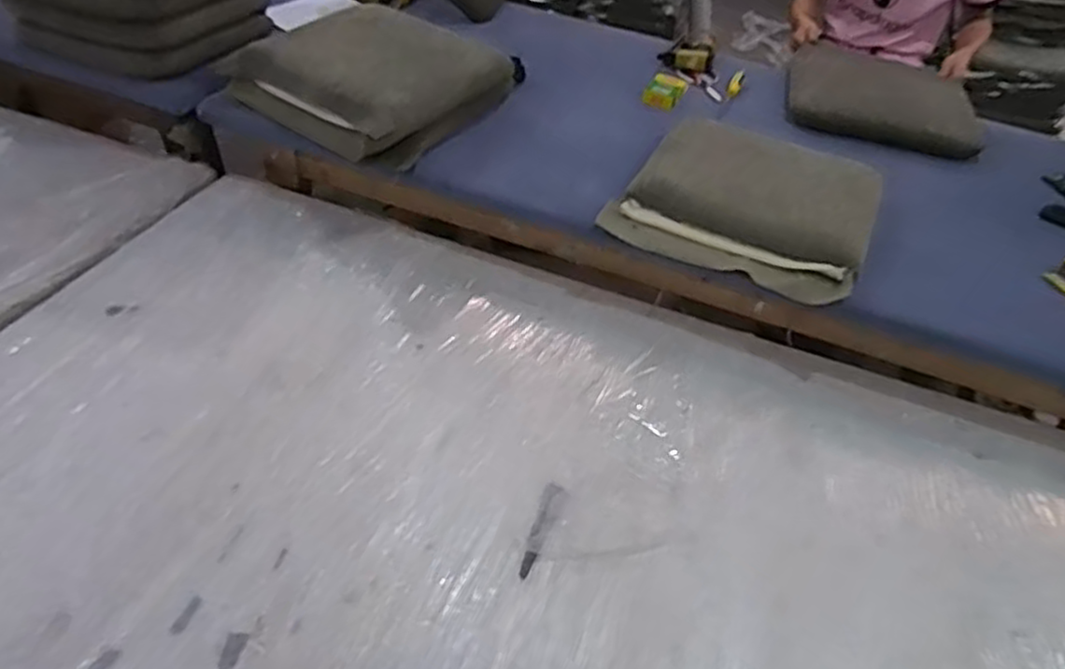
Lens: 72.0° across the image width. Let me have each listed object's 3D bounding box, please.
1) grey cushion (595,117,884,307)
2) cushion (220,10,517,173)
[{"bbox_3d":[0.424,-0.258,1.417,0.452,0.105,0.379,25,45,18],"label":"grey cushion"},{"bbox_3d":[-0.337,-0.547,1.551,0.440,0.155,0.417,34,48,26],"label":"cushion"}]

